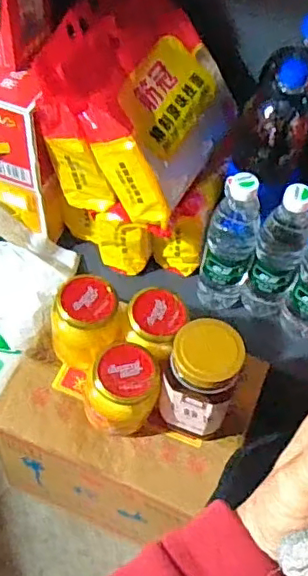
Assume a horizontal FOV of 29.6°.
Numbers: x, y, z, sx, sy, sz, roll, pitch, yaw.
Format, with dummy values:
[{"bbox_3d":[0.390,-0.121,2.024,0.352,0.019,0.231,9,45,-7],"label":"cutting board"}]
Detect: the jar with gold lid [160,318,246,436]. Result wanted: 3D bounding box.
[{"bbox_3d":[0.051,0.104,0.650,0.079,0.139,0.074,2,55,-3],"label":"jar with gold lid"}]

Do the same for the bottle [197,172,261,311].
[{"bbox_3d":[0.100,-0.051,0.777,0.064,0.237,0.056,12,55,4],"label":"bottle"}]

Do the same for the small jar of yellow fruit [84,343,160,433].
[{"bbox_3d":[-0.037,0.124,0.675,0.083,0.119,0.078,2,55,-3],"label":"small jar of yellow fruit"}]

